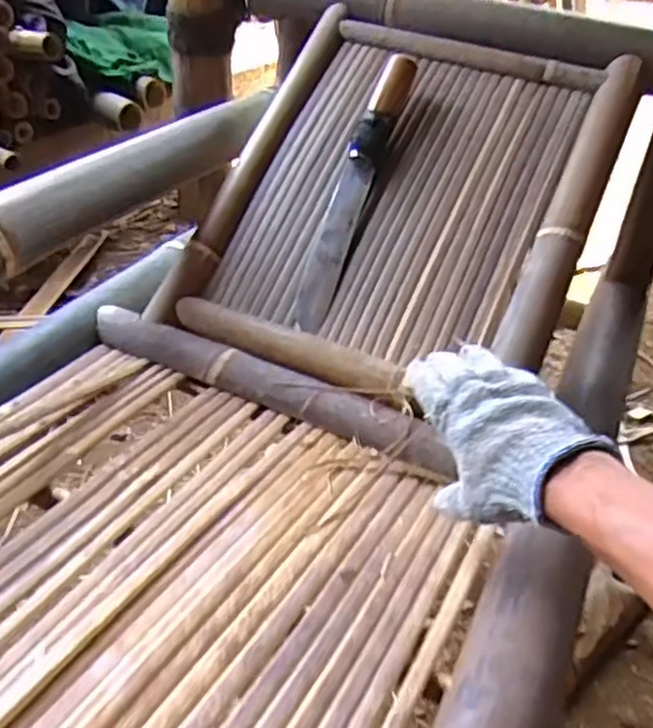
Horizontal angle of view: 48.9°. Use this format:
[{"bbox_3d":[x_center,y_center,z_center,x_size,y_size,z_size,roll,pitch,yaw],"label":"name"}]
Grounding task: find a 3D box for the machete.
[{"bbox_3d":[0.031,-0.196,0.787,0.040,0.027,0.343,16,78,14],"label":"machete"}]

